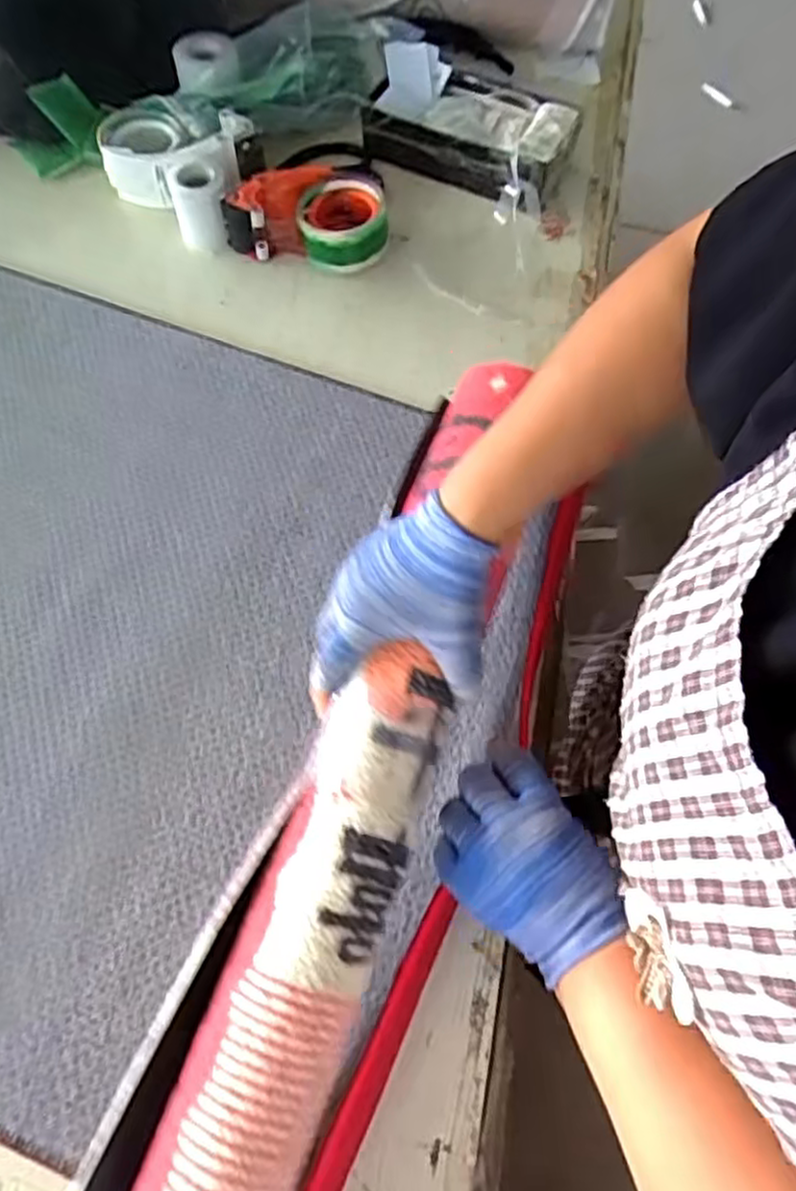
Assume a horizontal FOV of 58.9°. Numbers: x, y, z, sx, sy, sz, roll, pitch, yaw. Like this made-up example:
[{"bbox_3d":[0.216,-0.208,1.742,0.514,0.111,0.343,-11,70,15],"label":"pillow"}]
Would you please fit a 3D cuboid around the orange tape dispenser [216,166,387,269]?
[{"bbox_3d":[-0.085,-0.386,0.707,0.155,0.066,0.106,9,65,2],"label":"orange tape dispenser"}]

